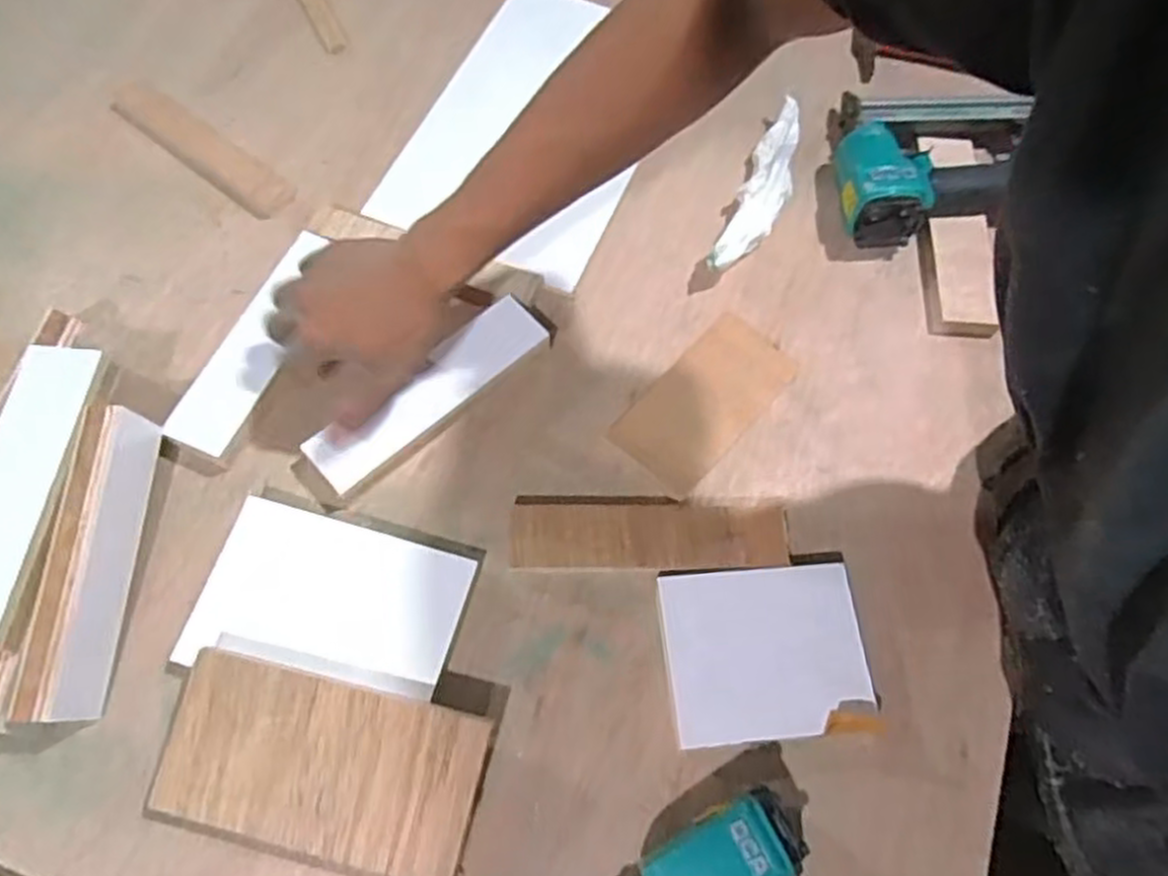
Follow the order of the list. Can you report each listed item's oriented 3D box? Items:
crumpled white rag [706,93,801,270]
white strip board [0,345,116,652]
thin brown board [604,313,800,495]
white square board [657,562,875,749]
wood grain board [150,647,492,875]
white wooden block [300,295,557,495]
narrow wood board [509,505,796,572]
[{"bbox_3d":[0.156,-0.215,0.681,0.046,0.035,0.209,21,66,8],"label":"crumpled white rag"},{"bbox_3d":[-0.358,0.030,0.497,0.050,0.017,0.197,4,68,1],"label":"white strip board"},{"bbox_3d":[0.096,-0.030,0.615,0.079,0.006,0.150,40,70,15],"label":"thin brown board"},{"bbox_3d":[0.122,0.145,0.531,0.130,0.017,0.109,-4,66,-4],"label":"white square board"},{"bbox_3d":[-0.159,0.199,0.474,0.189,0.011,0.097,13,75,4],"label":"wood grain board"},{"bbox_3d":[-0.112,-0.039,0.601,0.057,0.026,0.211,42,67,16],"label":"white wooden block"},{"bbox_3d":[0.047,0.071,0.559,0.192,0.018,0.047,0,65,-2],"label":"narrow wood board"}]

